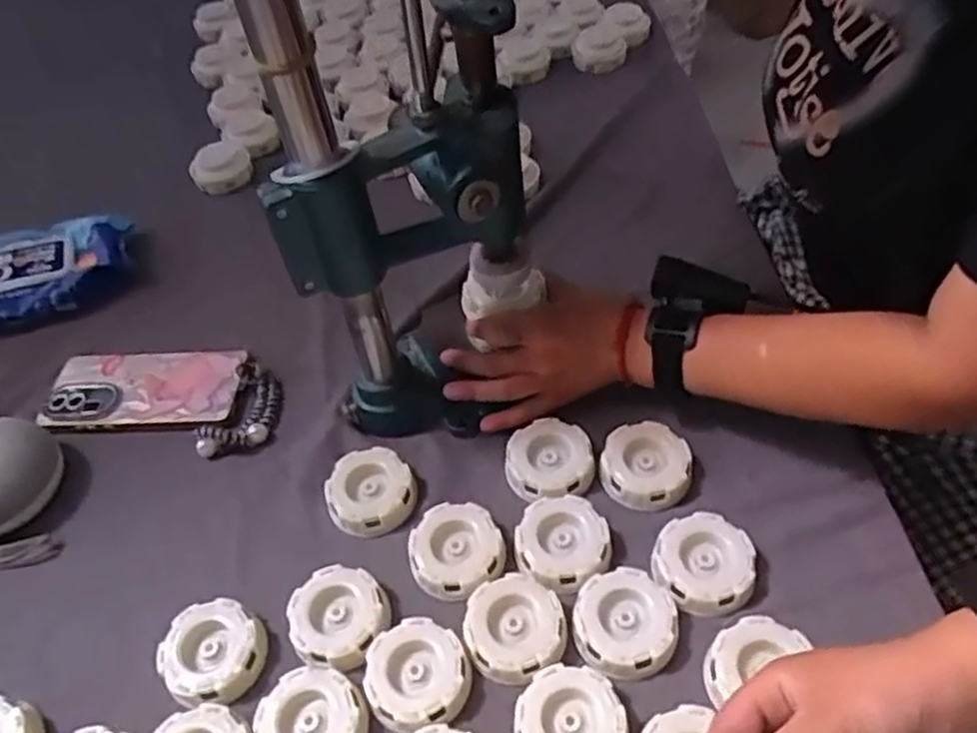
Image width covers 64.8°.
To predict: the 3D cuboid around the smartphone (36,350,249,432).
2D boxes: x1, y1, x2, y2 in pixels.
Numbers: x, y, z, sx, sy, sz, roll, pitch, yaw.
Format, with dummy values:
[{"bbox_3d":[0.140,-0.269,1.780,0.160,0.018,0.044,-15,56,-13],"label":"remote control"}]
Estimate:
[{"bbox_3d":[-0.292,0.018,0.652,0.166,0.013,0.074,-3,48,4],"label":"smartphone"}]

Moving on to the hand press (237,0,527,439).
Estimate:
[{"bbox_3d":[-0.048,-0.126,0.502,0.159,0.359,0.148,-3,48,4],"label":"hand press"}]

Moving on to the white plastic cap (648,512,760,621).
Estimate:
[{"bbox_3d":[0.139,0.128,0.498,0.060,0.022,0.064,-4,48,4],"label":"white plastic cap"}]

